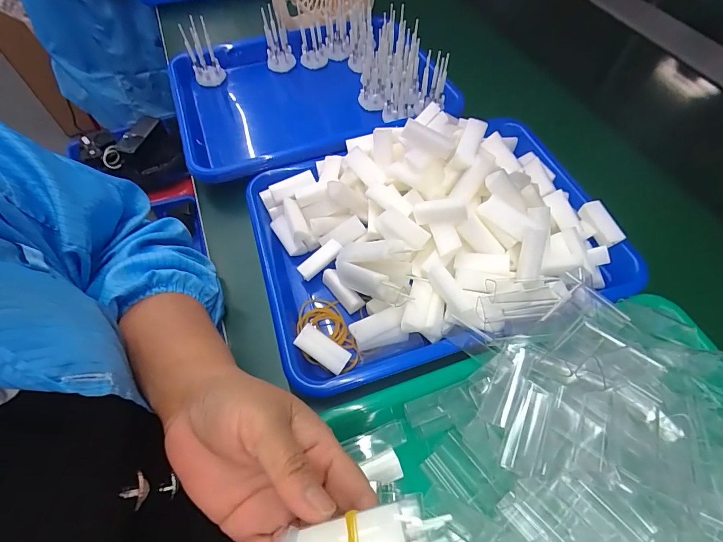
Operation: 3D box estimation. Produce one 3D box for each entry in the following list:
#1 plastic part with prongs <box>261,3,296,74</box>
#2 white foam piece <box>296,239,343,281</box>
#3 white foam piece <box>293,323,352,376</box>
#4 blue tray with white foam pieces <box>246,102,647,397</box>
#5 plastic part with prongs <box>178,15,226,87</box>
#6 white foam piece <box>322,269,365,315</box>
[{"bbox_3d":[-0.114,-0.314,0.505,0.037,0.073,0.024,-12,58,-8],"label":"plastic part with prongs"},{"bbox_3d":[-0.040,-0.012,0.354,0.046,0.012,0.016,-41,64,0],"label":"white foam piece"},{"bbox_3d":[-0.031,0.064,0.302,0.045,0.006,0.021,36,63,2],"label":"white foam piece"},{"bbox_3d":[0.069,-0.047,0.337,0.333,0.093,0.235,-11,58,-7],"label":"blue tray with white foam pieces"},{"bbox_3d":[-0.206,-0.283,0.482,0.033,0.075,0.025,12,58,7],"label":"plastic part with prongs"},{"bbox_3d":[-0.018,0.017,0.340,0.014,0.019,0.047,-35,64,-20],"label":"white foam piece"}]

